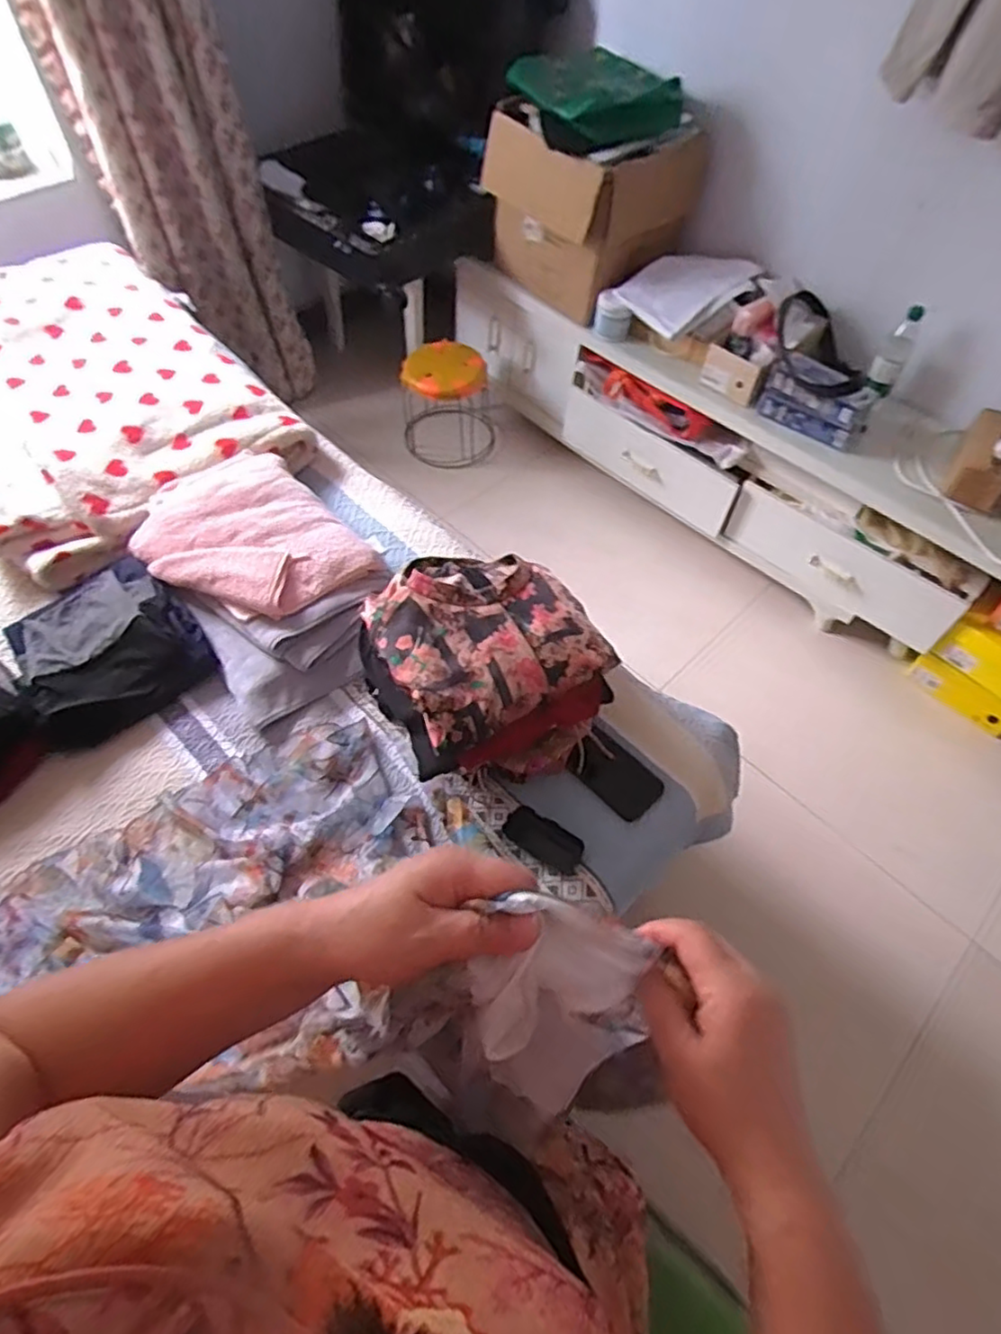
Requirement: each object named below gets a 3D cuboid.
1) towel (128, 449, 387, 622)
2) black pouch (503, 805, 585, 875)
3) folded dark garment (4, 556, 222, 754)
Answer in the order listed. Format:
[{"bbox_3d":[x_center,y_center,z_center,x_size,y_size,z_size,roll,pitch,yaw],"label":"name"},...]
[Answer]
[{"bbox_3d":[-0.412,-0.218,1.106,0.378,0.069,0.301,35,63,19],"label":"towel"},{"bbox_3d":[0.058,0.234,0.894,0.111,0.006,0.052,28,78,19],"label":"black pouch"},{"bbox_3d":[-0.603,-0.034,1.033,0.279,0.078,0.271,-31,63,-20],"label":"folded dark garment"}]

